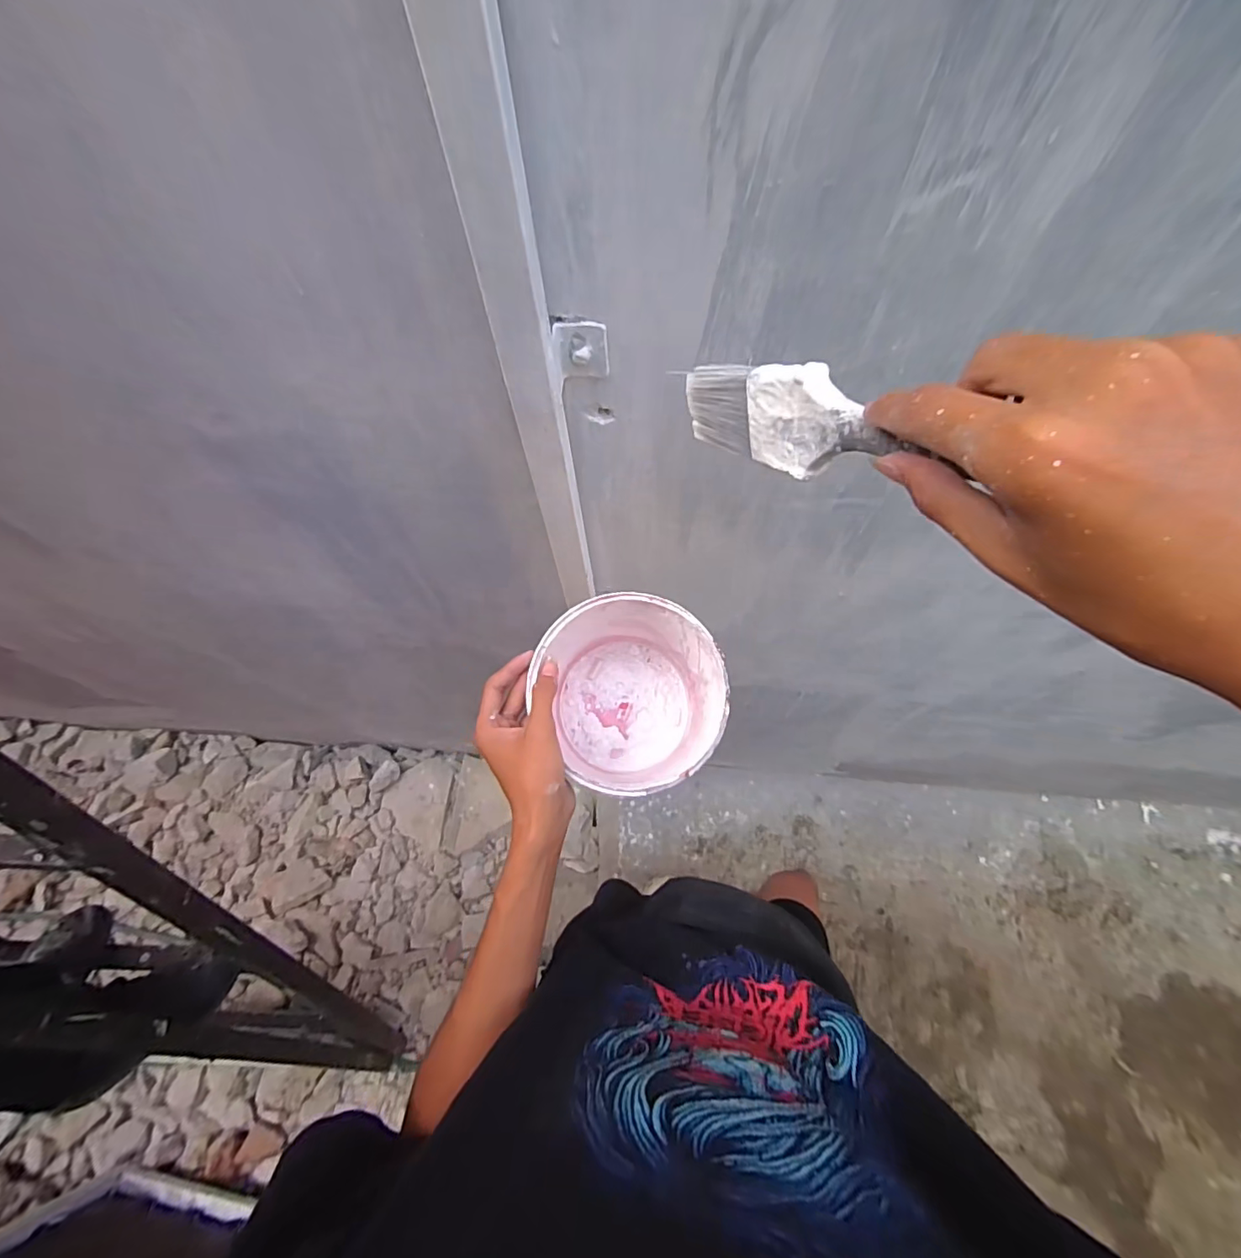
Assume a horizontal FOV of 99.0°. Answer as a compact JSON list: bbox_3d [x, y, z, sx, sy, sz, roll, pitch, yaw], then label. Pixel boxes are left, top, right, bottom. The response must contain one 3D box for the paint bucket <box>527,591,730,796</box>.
[{"bbox_3d":[0.007,0.070,0.512,0.152,0.179,0.168,-39,69,-16],"label":"paint bucket"}]

